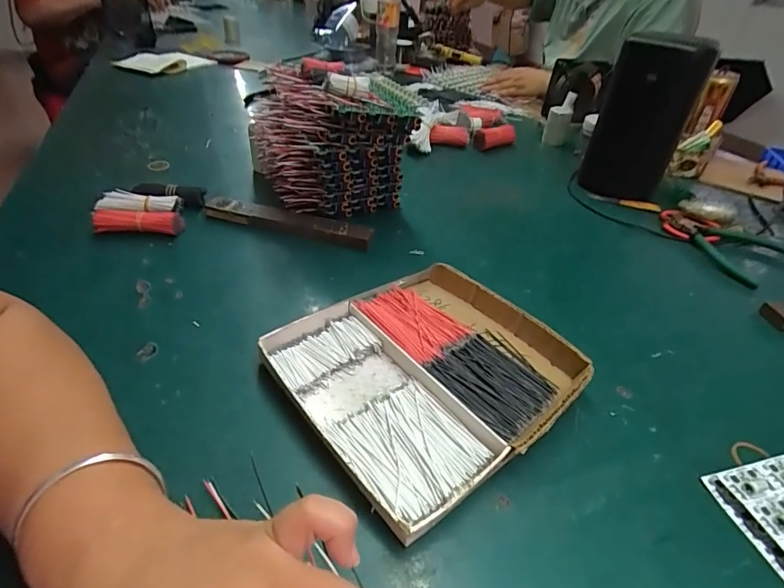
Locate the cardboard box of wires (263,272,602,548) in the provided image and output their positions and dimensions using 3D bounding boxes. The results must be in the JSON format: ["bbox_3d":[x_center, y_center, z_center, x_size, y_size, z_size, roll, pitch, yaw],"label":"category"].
[{"bbox_3d":[0.028,0.060,0.348,0.204,0.031,0.188,-23,45,-30],"label":"cardboard box of wires"}]

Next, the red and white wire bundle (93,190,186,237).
[{"bbox_3d":[-0.299,-0.095,0.511,0.100,0.028,0.072,-2,38,-9],"label":"red and white wire bundle"}]

